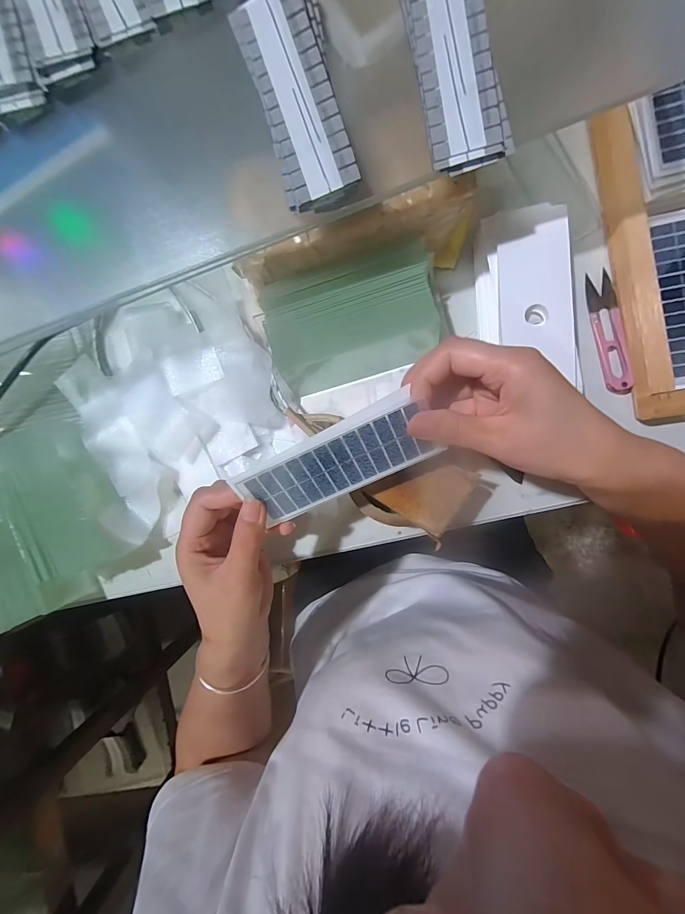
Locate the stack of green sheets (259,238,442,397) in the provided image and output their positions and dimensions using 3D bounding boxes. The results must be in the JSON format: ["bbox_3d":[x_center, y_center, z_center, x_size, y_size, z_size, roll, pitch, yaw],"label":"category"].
[{"bbox_3d":[0.011,-0.119,0.295,0.151,0.041,0.089,-19,89,6],"label":"stack of green sheets"}]

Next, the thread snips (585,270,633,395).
[{"bbox_3d":[0.226,-0.106,0.295,0.021,0.009,0.103,-10,89,7],"label":"thread snips"}]

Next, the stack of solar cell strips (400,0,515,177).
[{"bbox_3d":[0.064,-0.233,0.201,0.044,0.006,0.126,-13,92,11],"label":"stack of solar cell strips"}]

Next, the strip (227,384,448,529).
[{"bbox_3d":[-0.004,0.004,0.235,0.126,0.008,0.050,-27,122,10],"label":"strip"}]

